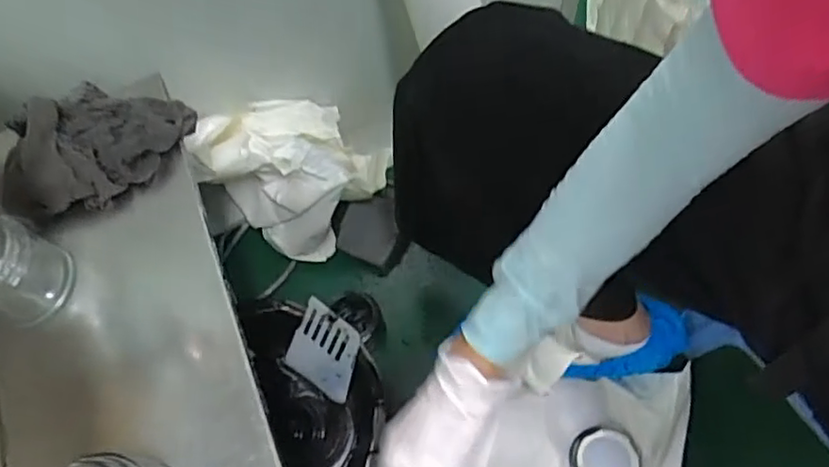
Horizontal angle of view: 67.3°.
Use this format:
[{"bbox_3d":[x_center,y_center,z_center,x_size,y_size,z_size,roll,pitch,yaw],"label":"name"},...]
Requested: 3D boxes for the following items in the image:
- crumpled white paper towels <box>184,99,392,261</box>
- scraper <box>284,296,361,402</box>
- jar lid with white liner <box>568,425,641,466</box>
[{"bbox_3d":[-0.137,-0.074,0.753,0.186,0.195,0.140,-36,69,-12],"label":"crumpled white paper towels"},{"bbox_3d":[-0.101,0.134,0.698,0.088,0.100,0.008,37,29,16],"label":"scraper"},{"bbox_3d":[0.204,0.243,0.668,0.071,0.009,0.067,-1,66,3],"label":"jar lid with white liner"}]

